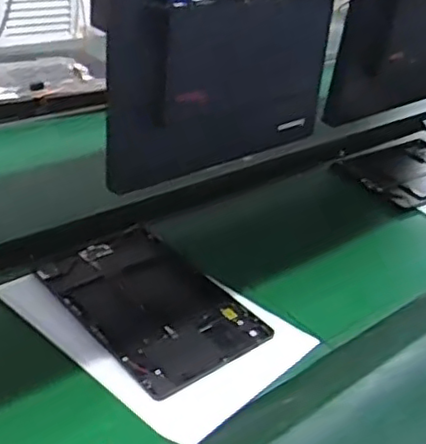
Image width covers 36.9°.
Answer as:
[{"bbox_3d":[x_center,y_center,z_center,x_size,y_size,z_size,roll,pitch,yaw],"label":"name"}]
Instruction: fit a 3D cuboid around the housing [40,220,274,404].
[{"bbox_3d":[-0.066,0.081,0.671,0.151,0.012,0.233,-19,40,-36],"label":"housing"}]

